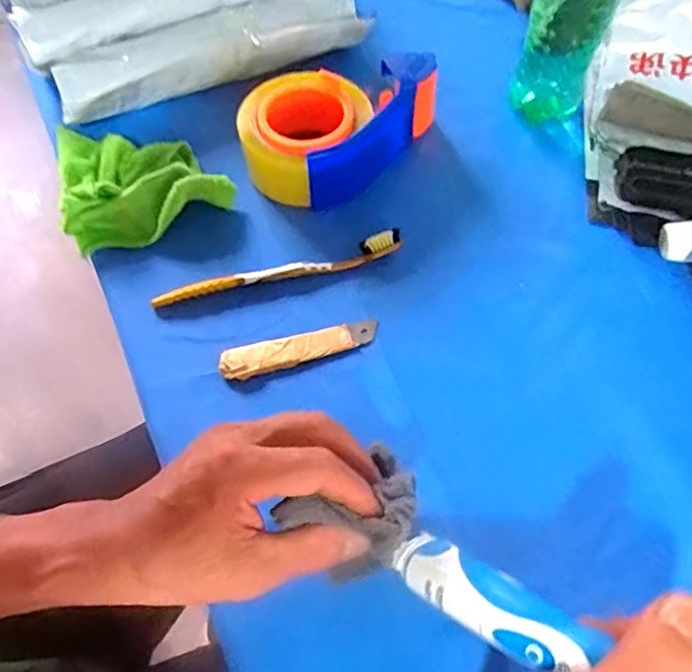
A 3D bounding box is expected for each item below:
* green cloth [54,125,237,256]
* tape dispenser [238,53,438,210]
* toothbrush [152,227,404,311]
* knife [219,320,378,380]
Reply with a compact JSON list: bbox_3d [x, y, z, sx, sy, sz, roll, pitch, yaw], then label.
[{"bbox_3d":[-0.161,-0.130,0.503,0.124,0.035,0.114,-16,62,-6],"label":"green cloth"},{"bbox_3d":[-0.011,-0.172,0.513,0.153,0.059,0.105,-41,68,-20],"label":"tape dispenser"},{"bbox_3d":[-0.047,-0.046,0.469,0.185,0.013,0.019,-16,62,-6],"label":"toothbrush"},{"bbox_3d":[-0.032,0.008,0.441,0.108,0.011,0.022,-17,62,-7],"label":"knife"}]

